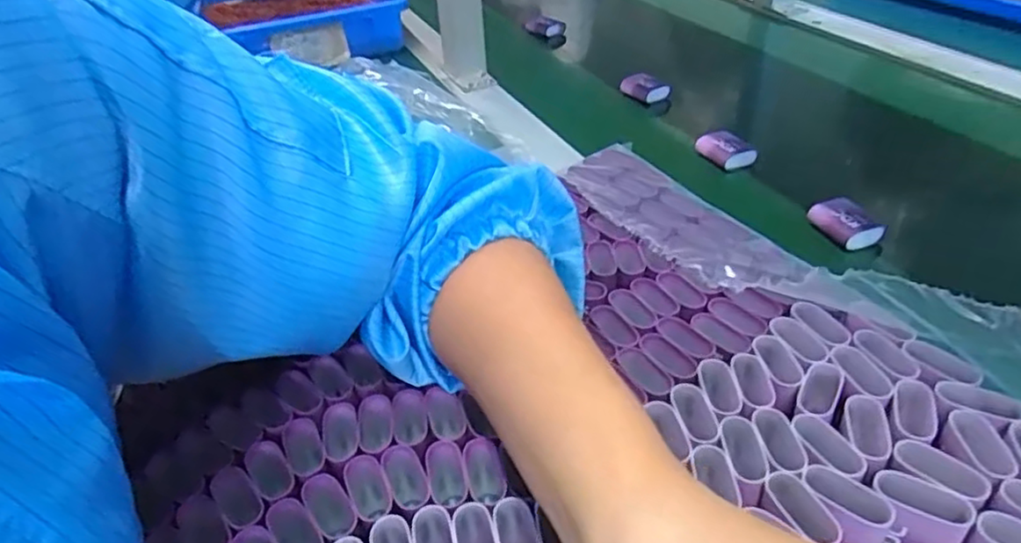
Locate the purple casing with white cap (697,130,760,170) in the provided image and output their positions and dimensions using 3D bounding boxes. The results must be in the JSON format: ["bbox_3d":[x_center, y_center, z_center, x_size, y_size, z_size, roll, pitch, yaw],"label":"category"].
[{"bbox_3d":[0.184,-0.104,0.574,0.030,0.019,0.046,-16,40,-16],"label":"purple casing with white cap"}]

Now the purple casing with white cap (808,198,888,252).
[{"bbox_3d":[0.234,-0.036,0.472,0.032,0.017,0.046,-20,41,-20],"label":"purple casing with white cap"}]

